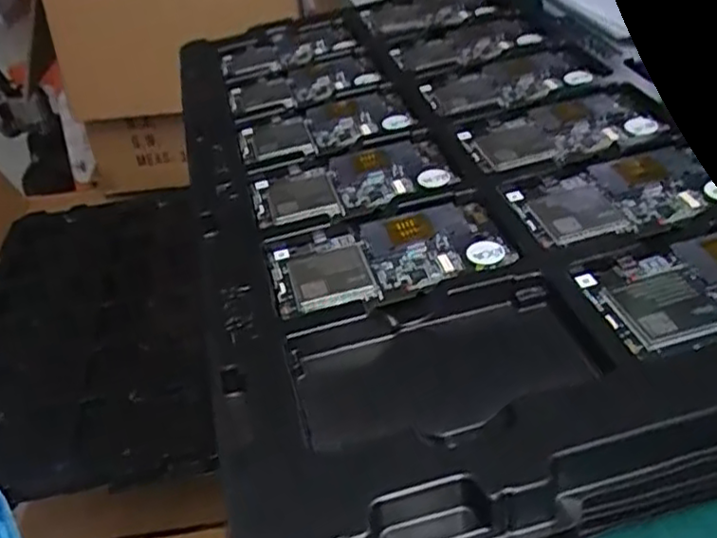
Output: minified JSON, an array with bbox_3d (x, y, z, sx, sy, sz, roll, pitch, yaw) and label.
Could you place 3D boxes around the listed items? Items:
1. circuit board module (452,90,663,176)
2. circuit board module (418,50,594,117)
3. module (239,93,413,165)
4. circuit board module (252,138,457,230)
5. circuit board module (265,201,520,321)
[{"bbox_3d":[0.133,-0.093,0.457,0.123,0.004,0.072,-12,38,-8],"label":"circuit board module"},{"bbox_3d":[0.112,-0.143,0.527,0.123,0.008,0.071,-16,39,-13],"label":"circuit board module"},{"bbox_3d":[-0.026,-0.106,0.511,0.122,0.012,0.077,-13,39,-9],"label":"module"},{"bbox_3d":[-0.004,-0.055,0.444,0.124,0.010,0.068,-13,39,-9],"label":"circuit board module"},{"bbox_3d":[0.016,-0.008,0.375,0.127,0.005,0.063,-12,39,-8],"label":"circuit board module"}]

